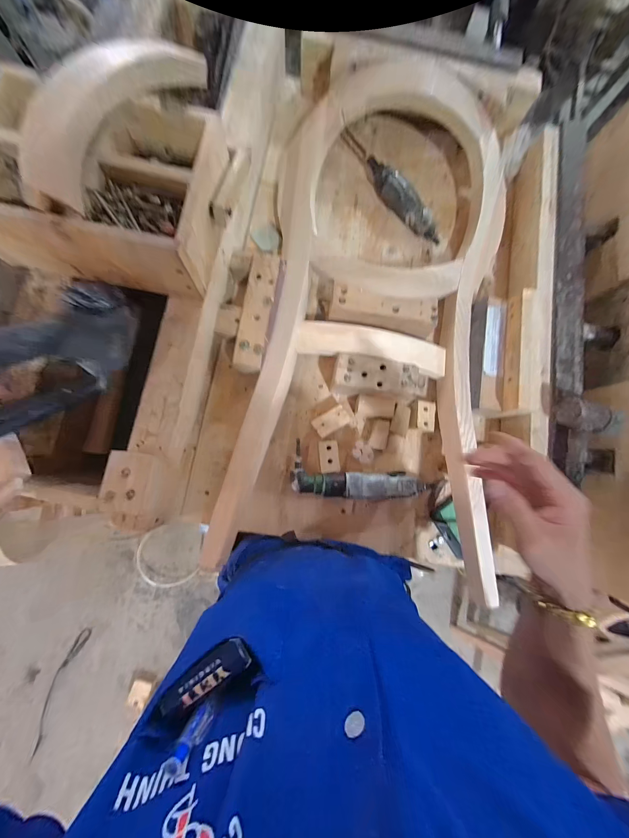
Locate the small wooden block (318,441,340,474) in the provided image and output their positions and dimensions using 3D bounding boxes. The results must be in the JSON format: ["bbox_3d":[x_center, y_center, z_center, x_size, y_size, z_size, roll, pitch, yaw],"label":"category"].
[{"bbox_3d":[0.026,0.069,0.524,0.034,0.026,0.058,-4,82,-5],"label":"small wooden block"}]

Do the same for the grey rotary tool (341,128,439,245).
[{"bbox_3d":[0.157,-0.508,0.609,0.051,0.041,0.320,-35,85,-8],"label":"grey rotary tool"}]

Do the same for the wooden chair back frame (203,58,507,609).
[{"bbox_3d":[0.136,-0.239,0.514,0.467,0.110,0.957,10,81,-3],"label":"wooden chair back frame"}]

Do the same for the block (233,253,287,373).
[{"bbox_3d":[-0.101,-0.193,0.533,0.062,0.049,0.226,9,81,-3],"label":"block"}]

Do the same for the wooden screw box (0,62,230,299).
[{"bbox_3d":[-0.289,-0.326,0.396,0.290,0.105,0.234,8,81,-3],"label":"wooden screw box"}]

